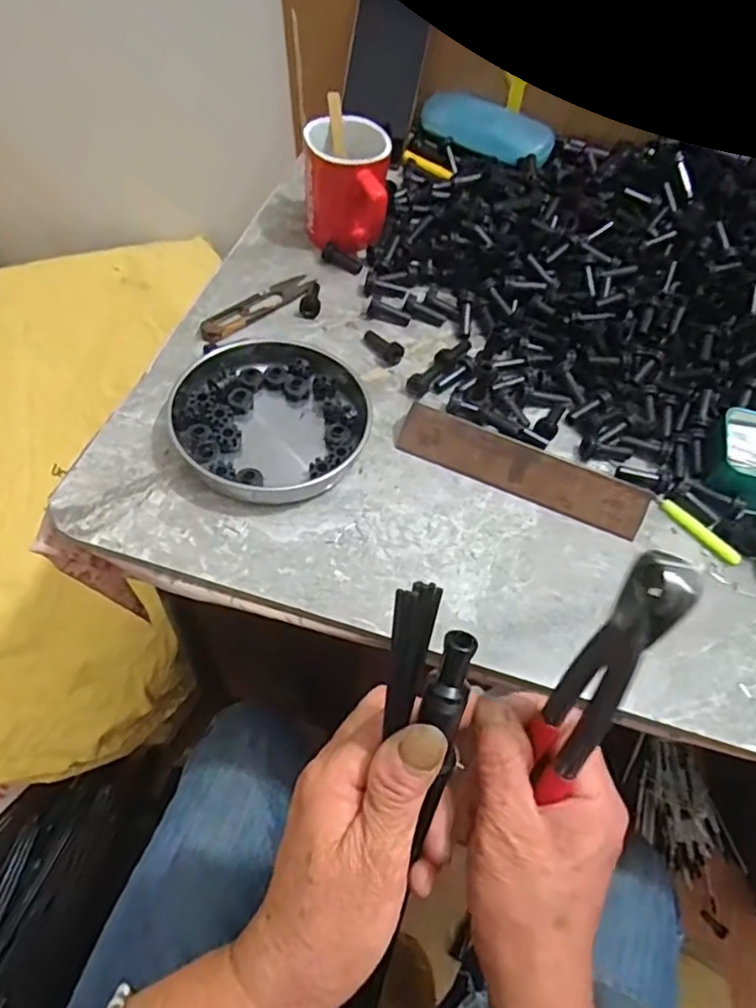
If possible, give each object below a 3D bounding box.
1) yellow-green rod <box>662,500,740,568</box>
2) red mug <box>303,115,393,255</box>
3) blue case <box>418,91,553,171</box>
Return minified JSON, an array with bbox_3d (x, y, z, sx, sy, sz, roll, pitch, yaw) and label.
[{"bbox_3d":[0.228,0.020,0.442,0.008,0.009,0.063,-33,66,-25],"label":"yellow-green rod"},{"bbox_3d":[-0.028,-0.287,0.557,0.073,0.076,0.101,1,57,-6],"label":"red mug"},{"bbox_3d":[0.118,-0.398,0.659,0.141,0.031,0.049,30,59,13],"label":"blue case"}]

